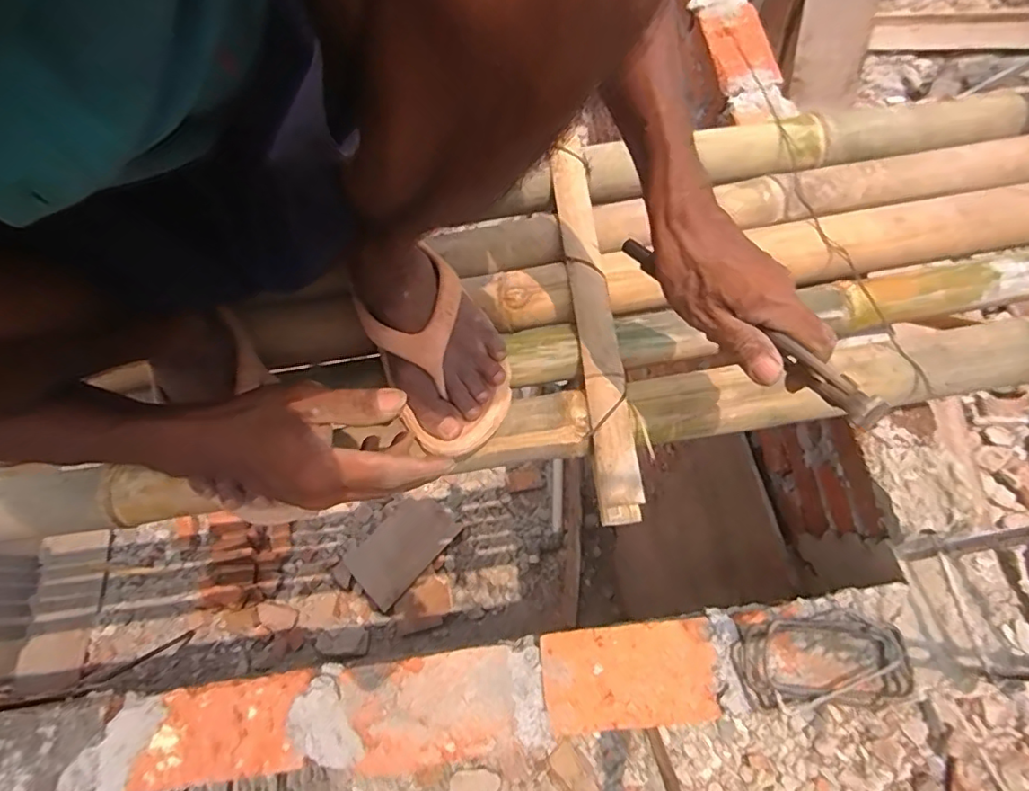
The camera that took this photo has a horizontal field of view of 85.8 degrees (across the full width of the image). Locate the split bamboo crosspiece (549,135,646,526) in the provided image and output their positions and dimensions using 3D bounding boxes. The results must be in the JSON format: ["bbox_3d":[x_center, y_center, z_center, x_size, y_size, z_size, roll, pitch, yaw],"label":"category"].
[{"bbox_3d":[0.075,-0.080,0.538,0.038,0.022,0.399,-7,67,1],"label":"split bamboo crosspiece"}]

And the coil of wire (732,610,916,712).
[{"bbox_3d":[0.267,0.230,0.482,0.142,0.021,0.075,-7,67,1],"label":"coil of wire"}]

